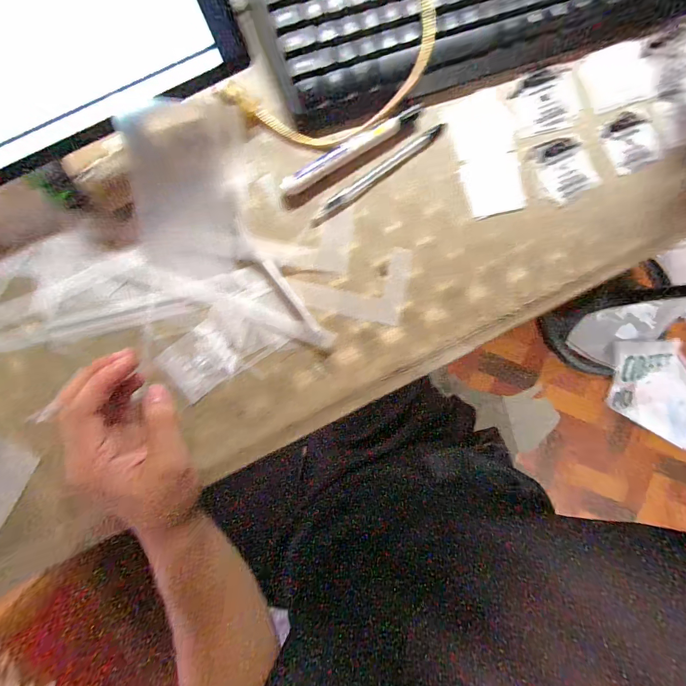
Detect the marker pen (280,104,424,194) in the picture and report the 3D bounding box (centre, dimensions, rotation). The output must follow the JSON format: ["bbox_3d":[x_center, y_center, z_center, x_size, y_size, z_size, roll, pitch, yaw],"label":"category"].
[{"bbox_3d":[0.008,-0.172,0.305,0.139,0.012,0.017,-32,94,-5],"label":"marker pen"}]

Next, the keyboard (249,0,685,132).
[{"bbox_3d":[0.137,-0.318,0.302,0.424,0.027,0.136,-20,92,-6],"label":"keyboard"}]

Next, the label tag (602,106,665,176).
[{"bbox_3d":[0.285,-0.199,0.339,0.054,0.005,0.057,-23,93,-6],"label":"label tag"}]

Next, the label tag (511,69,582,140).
[{"bbox_3d":[0.194,-0.230,0.330,0.067,0.005,0.052,-16,96,-3],"label":"label tag"}]

